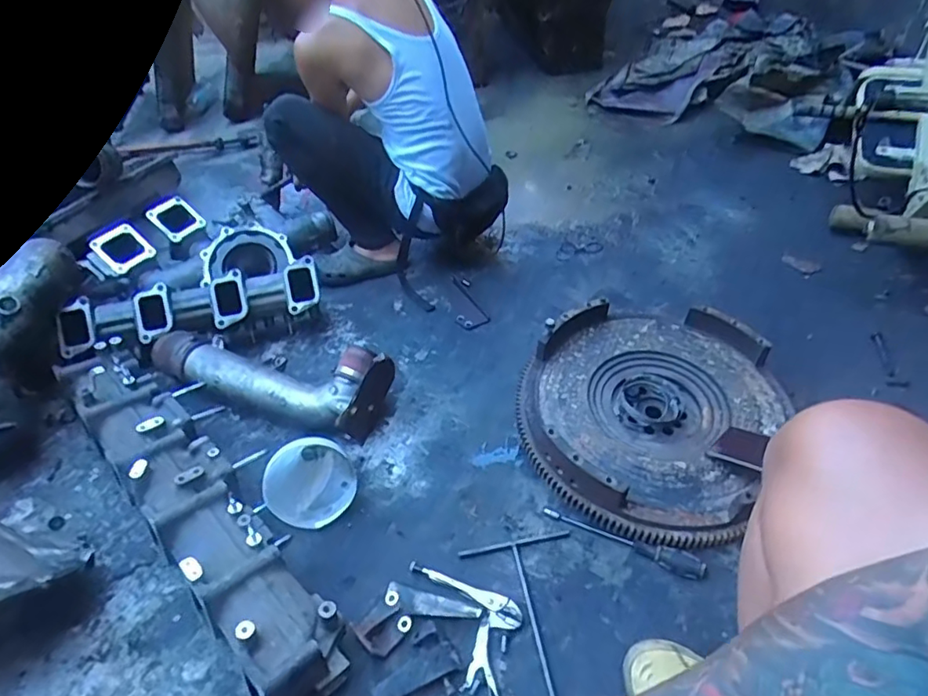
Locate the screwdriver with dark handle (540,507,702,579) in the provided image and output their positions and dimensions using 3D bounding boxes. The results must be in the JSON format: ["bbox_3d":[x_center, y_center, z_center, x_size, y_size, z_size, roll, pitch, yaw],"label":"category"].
[{"bbox_3d":[0.248,0.302,0.895,0.252,0.033,0.035,19,50,17],"label":"screwdriver with dark handle"}]

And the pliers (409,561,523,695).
[{"bbox_3d":[0.021,0.404,0.844,0.119,0.025,0.240,-20,45,-14],"label":"pliers"}]

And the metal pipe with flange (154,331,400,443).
[{"bbox_3d":[-0.405,0.065,1.141,0.515,0.148,0.131,6,44,13],"label":"metal pipe with flange"}]

